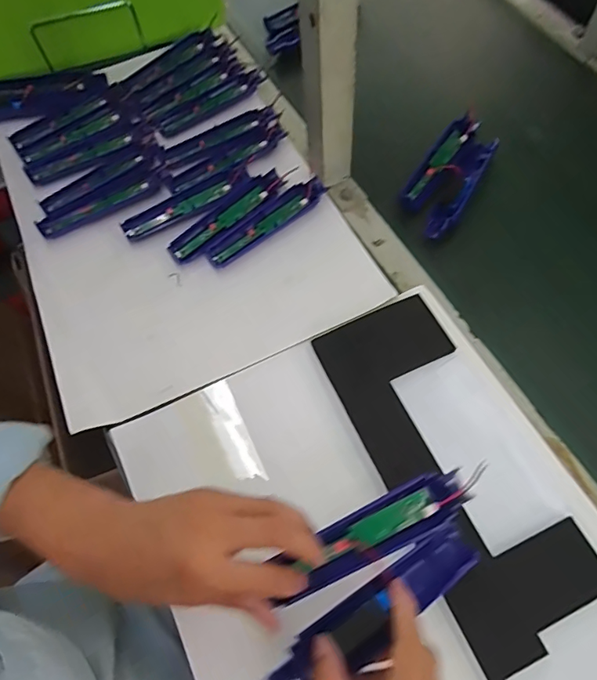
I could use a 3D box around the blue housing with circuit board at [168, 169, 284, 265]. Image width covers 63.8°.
[{"bbox_3d":[-0.085,-0.148,0.578,0.161,0.012,0.040,-40,69,-16],"label":"blue housing with circuit board"}]

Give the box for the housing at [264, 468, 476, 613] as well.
[{"bbox_3d":[0.059,0.139,0.351,0.151,0.017,0.037,-22,65,-17],"label":"housing"}]

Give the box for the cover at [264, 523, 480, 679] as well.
[{"bbox_3d":[0.055,0.186,0.327,0.166,0.014,0.037,-26,65,-22],"label":"cover"}]

